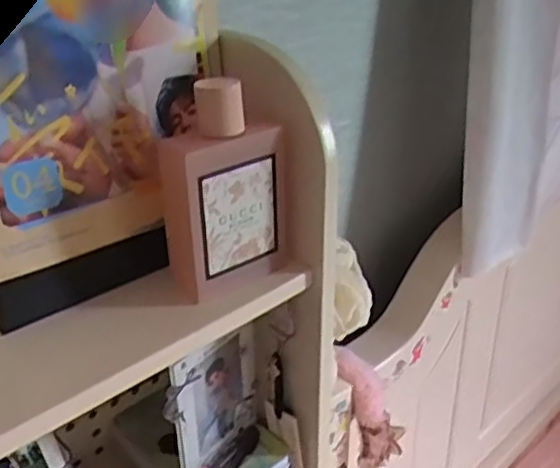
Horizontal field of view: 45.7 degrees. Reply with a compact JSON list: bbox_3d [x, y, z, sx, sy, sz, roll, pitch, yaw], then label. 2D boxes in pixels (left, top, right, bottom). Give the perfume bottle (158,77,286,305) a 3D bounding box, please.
[{"bbox_3d":[-0.033,-0.030,0.399,0.071,0.123,0.035,-24,35,-37],"label":"perfume bottle"}]

